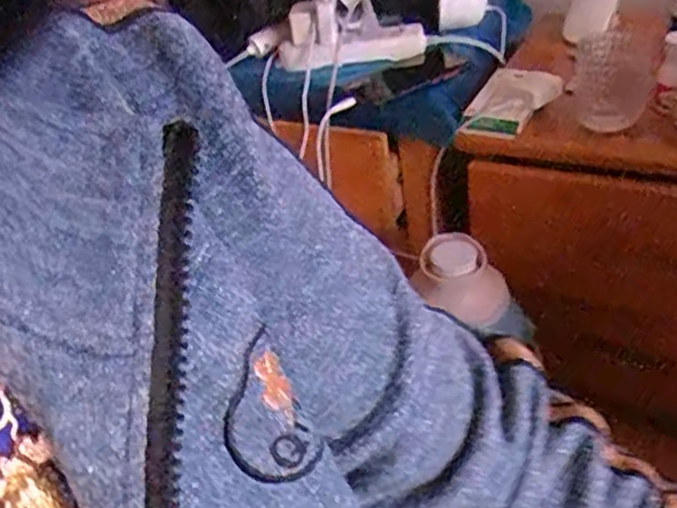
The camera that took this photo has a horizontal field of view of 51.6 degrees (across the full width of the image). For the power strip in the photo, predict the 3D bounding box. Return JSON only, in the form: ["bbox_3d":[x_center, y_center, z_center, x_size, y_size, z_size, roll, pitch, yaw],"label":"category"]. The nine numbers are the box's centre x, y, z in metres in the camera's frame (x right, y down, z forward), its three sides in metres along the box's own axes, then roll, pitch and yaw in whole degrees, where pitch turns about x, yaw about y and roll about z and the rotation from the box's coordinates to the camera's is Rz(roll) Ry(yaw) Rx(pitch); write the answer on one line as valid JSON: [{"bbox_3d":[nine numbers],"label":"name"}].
[{"bbox_3d":[0.017,-0.281,0.949,0.197,0.033,0.061,-2,39,5],"label":"power strip"}]

